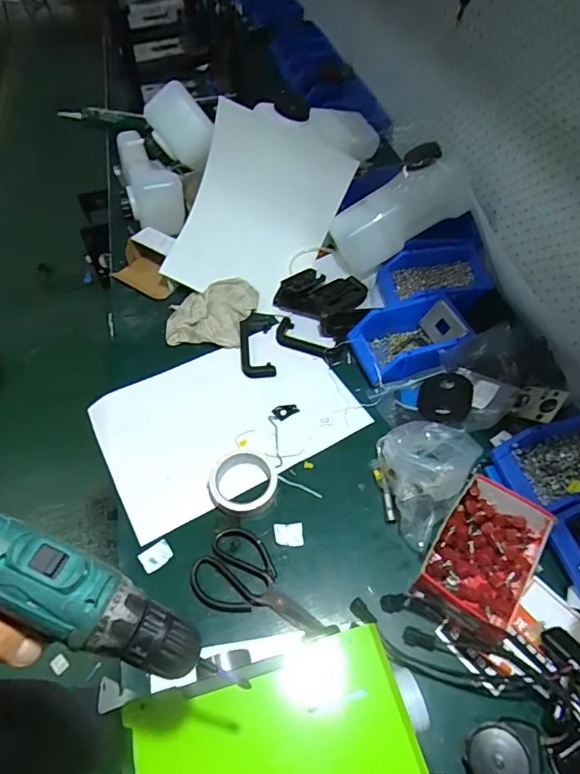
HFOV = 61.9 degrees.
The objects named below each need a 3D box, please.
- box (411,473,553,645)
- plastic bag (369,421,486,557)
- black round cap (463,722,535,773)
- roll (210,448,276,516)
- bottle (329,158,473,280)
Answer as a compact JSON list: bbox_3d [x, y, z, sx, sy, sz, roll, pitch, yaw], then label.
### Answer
[{"bbox_3d":[0.248,0.211,0.617,0.122,0.052,0.189,29,59,20],"label":"box"},{"bbox_3d":[0.174,0.108,0.669,0.127,0.096,0.174,29,59,20],"label":"plastic bag"},{"bbox_3d":[0.219,0.396,0.508,0.064,0.028,0.065,0,53,0],"label":"black round cap"},{"bbox_3d":[-0.066,0.136,0.702,0.091,0.027,0.100,0,53,0],"label":"roll"},{"bbox_3d":[0.207,-0.331,0.929,0.263,0.103,0.098,-30,54,11],"label":"bottle"}]

